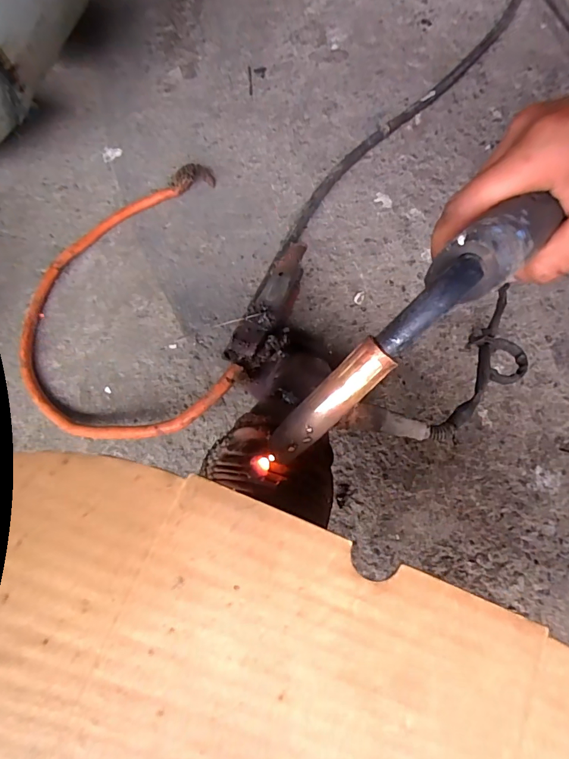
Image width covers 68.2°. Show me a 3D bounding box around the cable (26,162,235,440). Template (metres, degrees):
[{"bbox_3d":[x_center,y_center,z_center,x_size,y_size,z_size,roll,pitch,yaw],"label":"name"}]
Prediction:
[{"bbox_3d":[-0.164,-0.093,0.422,0.210,0.053,0.332,-11,66,-2],"label":"cable"}]

